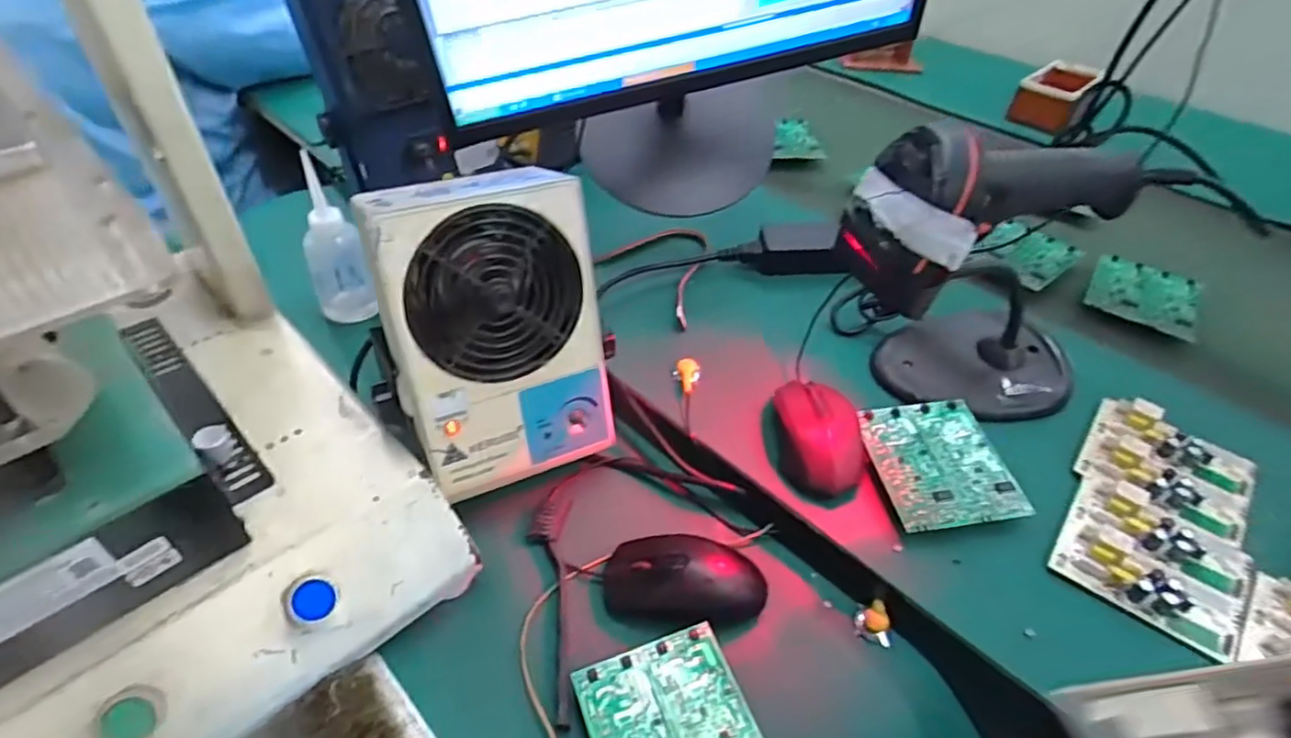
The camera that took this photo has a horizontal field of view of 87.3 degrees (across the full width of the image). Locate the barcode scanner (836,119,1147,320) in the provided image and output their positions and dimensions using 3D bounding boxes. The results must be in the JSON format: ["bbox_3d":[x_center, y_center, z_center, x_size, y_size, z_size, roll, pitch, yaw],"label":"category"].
[{"bbox_3d":[0.214,-0.100,0.419,0.167,0.100,0.064,-10,46,-10],"label":"barcode scanner"}]

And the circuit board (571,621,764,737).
[{"bbox_3d":[0.018,0.226,0.419,0.096,0.020,0.110,-16,47,-16],"label":"circuit board"}]

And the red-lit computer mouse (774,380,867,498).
[{"bbox_3d":[0.135,0.054,0.536,0.064,0.038,0.105,0,45,-1],"label":"red-lit computer mouse"}]

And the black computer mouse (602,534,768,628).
[{"bbox_3d":[0.028,0.150,0.485,0.114,0.032,0.061,6,45,6],"label":"black computer mouse"}]

